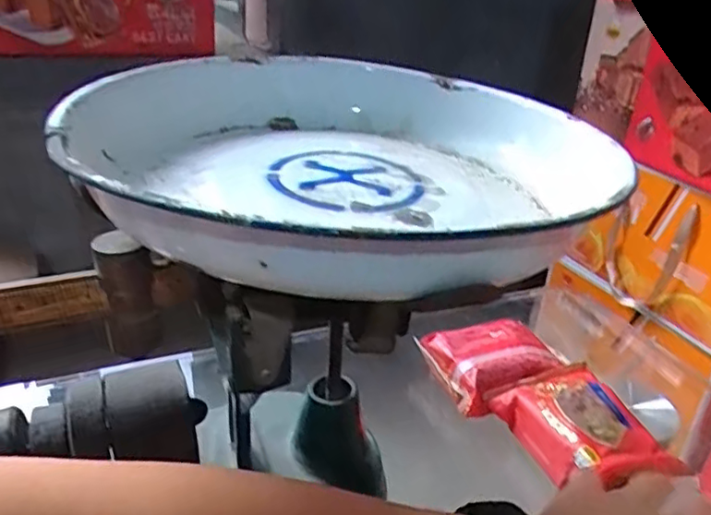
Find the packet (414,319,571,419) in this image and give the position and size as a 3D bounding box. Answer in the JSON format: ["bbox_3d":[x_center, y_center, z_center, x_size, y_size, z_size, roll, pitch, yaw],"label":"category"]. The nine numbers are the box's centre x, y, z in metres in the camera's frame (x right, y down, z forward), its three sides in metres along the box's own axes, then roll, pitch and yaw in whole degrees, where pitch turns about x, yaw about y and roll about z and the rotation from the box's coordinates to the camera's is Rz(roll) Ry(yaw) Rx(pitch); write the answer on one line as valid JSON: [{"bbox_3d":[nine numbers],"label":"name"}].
[{"bbox_3d":[0.123,0.090,0.530,0.110,0.034,0.080,-7,29,-21],"label":"packet"}]

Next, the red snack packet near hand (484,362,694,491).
[{"bbox_3d":[0.165,0.125,0.457,0.086,0.028,0.114,-6,28,-19],"label":"red snack packet near hand"}]

